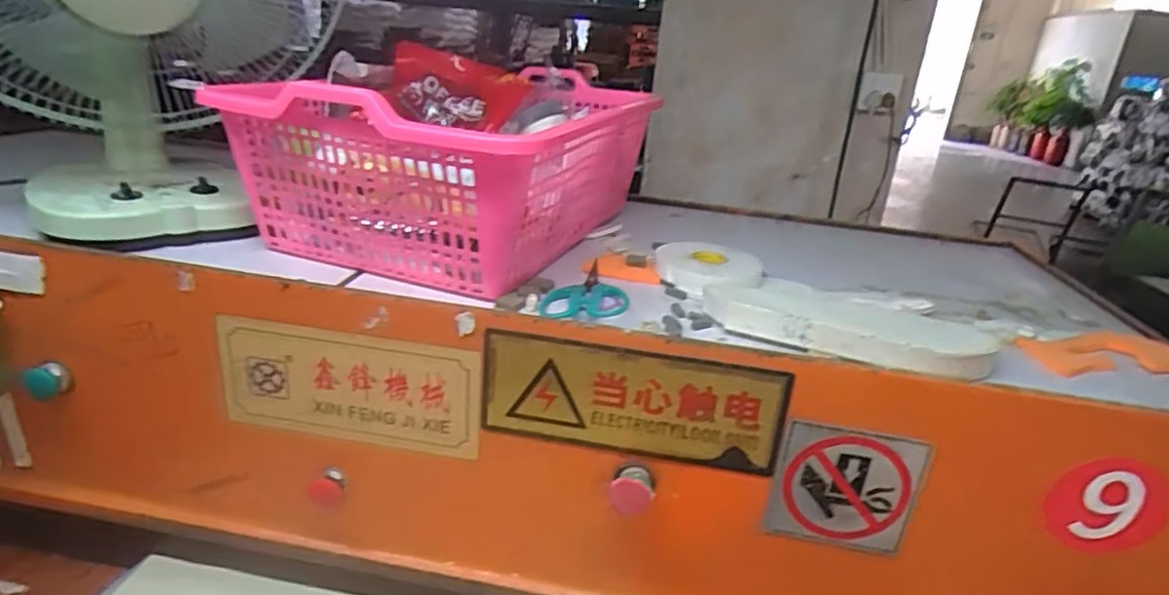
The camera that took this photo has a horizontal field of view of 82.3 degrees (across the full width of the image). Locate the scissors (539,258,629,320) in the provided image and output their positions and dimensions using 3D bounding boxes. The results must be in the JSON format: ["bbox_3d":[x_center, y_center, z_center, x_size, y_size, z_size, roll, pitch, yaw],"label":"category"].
[{"bbox_3d":[0.002,-0.007,0.710,0.085,0.015,0.151,5,22,2],"label":"scissors"}]

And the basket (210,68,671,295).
[{"bbox_3d":[-0.149,-0.158,0.814,0.347,0.185,0.454,12,23,20],"label":"basket"}]

